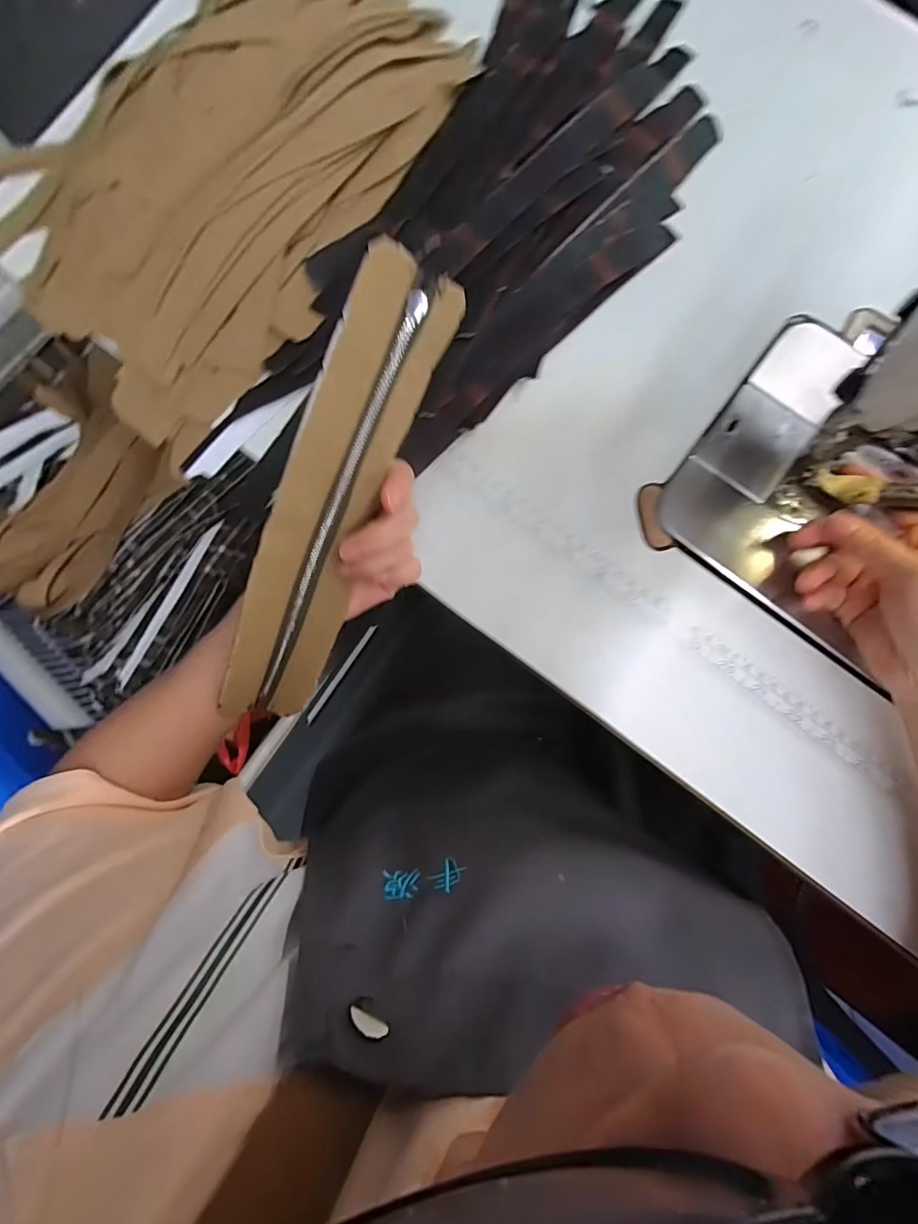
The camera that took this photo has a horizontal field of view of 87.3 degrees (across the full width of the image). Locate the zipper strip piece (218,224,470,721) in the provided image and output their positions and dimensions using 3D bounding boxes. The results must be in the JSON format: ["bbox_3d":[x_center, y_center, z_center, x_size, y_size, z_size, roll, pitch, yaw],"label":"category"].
[{"bbox_3d":[-0.072,-0.047,0.258,0.012,0.057,0.251,49,118,44],"label":"zipper strip piece"}]

